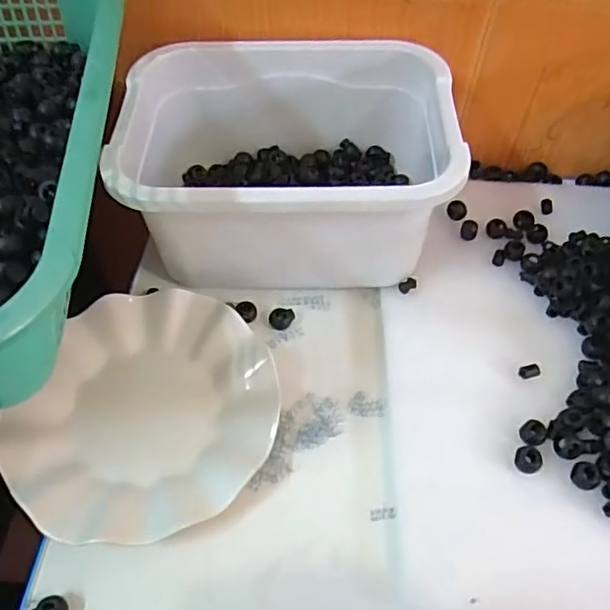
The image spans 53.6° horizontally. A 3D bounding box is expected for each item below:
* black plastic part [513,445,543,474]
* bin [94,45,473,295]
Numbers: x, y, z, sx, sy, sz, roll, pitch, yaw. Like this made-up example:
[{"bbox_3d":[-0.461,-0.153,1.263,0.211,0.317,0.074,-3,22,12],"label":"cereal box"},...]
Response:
[{"bbox_3d":[0.148,0.102,0.400,0.017,0.007,0.017,1,53,-2],"label":"black plastic part"},{"bbox_3d":[-0.015,-0.110,0.486,0.244,0.115,0.189,1,54,-2],"label":"bin"}]

